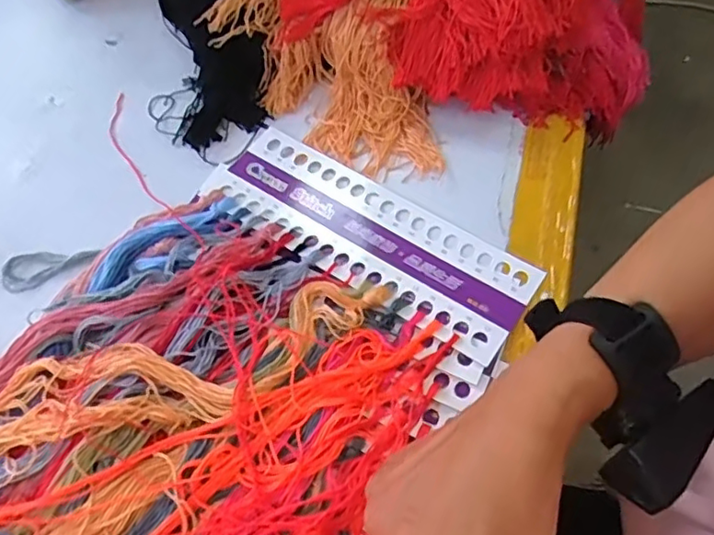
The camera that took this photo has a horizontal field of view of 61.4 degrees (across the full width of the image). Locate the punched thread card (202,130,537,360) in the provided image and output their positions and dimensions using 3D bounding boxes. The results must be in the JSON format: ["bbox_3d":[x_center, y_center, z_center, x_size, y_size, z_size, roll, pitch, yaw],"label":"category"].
[{"bbox_3d":[0.006,-0.028,0.428,0.244,0.004,0.079,31,61,20],"label":"punched thread card"}]

